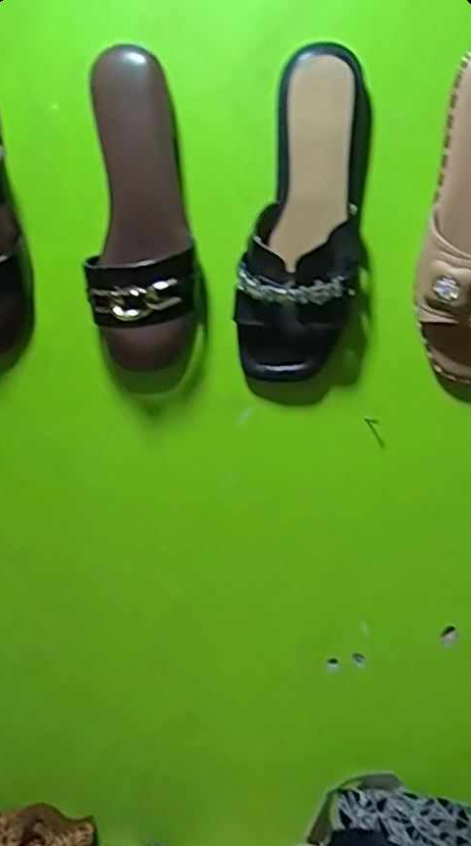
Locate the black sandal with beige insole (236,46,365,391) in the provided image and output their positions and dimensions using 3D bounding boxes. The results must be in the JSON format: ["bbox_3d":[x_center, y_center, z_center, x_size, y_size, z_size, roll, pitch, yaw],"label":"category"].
[{"bbox_3d":[0.050,-0.151,0.499,0.090,0.235,0.052,3,15,3],"label":"black sandal with beige insole"}]

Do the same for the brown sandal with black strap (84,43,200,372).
[{"bbox_3d":[-0.071,-0.159,0.509,0.082,0.228,0.056,1,15,-6],"label":"brown sandal with black strap"}]

